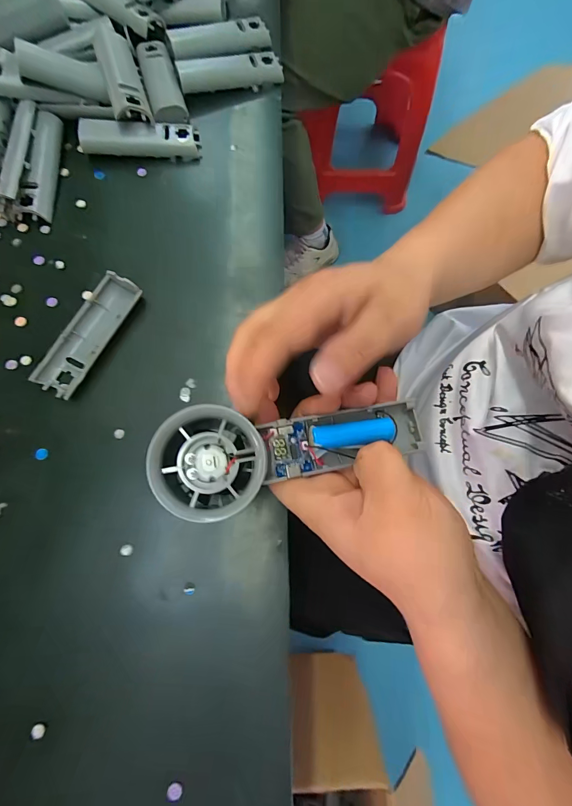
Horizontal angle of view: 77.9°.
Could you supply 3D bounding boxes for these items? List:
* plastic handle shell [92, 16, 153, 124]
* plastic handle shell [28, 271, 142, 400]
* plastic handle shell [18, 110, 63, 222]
[{"bbox_3d":[-0.152,-0.302,0.323,0.030,0.032,0.109,-18,77,-6],"label":"plastic handle shell"},{"bbox_3d":[-0.158,-0.056,0.285,0.036,0.014,0.104,26,77,5],"label":"plastic handle shell"},{"bbox_3d":[-0.217,-0.212,0.316,0.020,0.020,0.097,1,76,-1],"label":"plastic handle shell"}]

